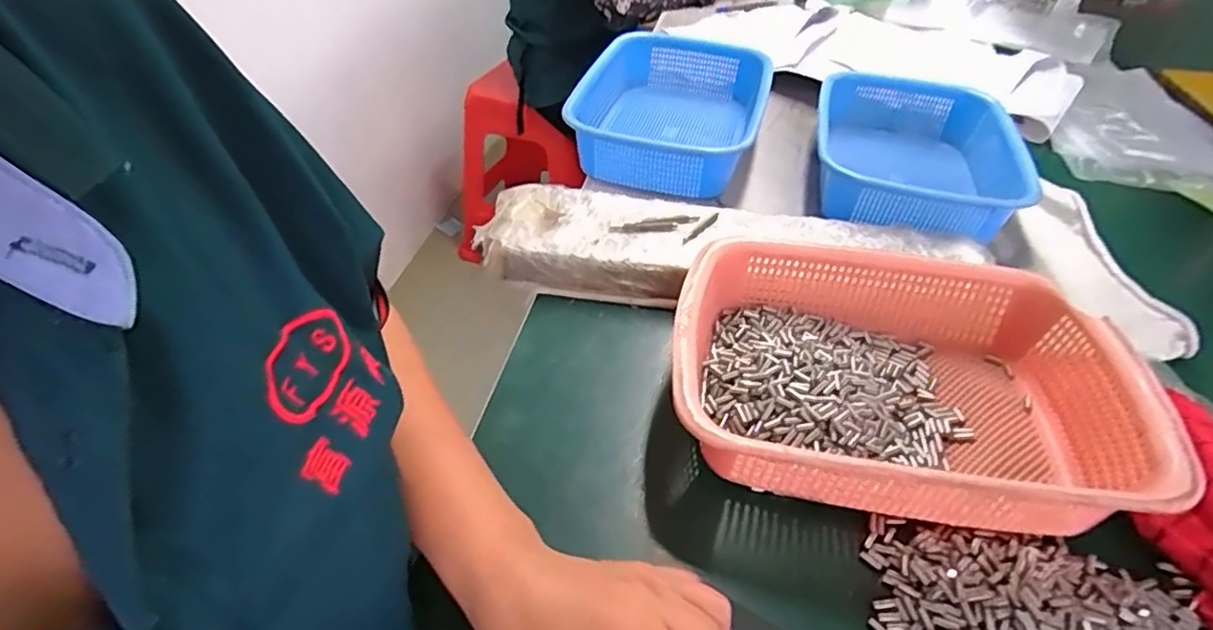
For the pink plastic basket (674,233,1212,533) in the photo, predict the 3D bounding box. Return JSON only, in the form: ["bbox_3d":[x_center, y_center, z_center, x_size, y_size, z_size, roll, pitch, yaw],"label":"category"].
[{"bbox_3d":[0.195,0.045,0.432,0.289,0.073,0.213,7,43,6],"label":"pink plastic basket"}]

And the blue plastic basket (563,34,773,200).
[{"bbox_3d":[0.082,-0.243,0.735,0.198,0.077,0.274,12,44,11],"label":"blue plastic basket"}]

